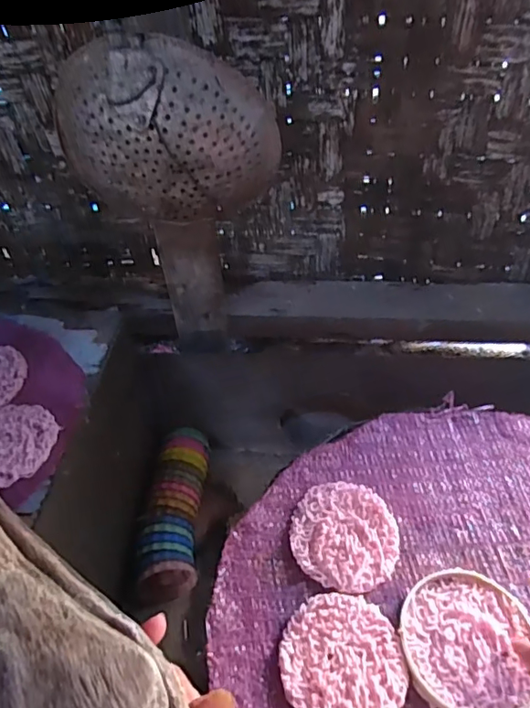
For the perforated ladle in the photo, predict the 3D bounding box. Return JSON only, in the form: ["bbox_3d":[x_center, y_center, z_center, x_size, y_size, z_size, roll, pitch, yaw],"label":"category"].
[{"bbox_3d":[-0.091,-0.132,0.509,0.176,0.339,0.075,2,62,-9],"label":"perforated ladle"}]

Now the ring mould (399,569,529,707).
[{"bbox_3d":[0.133,0.186,0.344,0.087,0.016,0.090,2,45,-2],"label":"ring mould"}]

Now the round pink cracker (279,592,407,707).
[{"bbox_3d":[0.049,0.196,0.338,0.076,0.006,0.080,-2,45,2],"label":"round pink cracker"}]

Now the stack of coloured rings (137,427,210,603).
[{"bbox_3d":[-0.103,0.182,0.614,0.068,0.069,0.189,-1,45,2],"label":"stack of coloured rings"}]

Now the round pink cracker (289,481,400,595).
[{"bbox_3d":[0.060,0.133,0.396,0.080,0.007,0.078,-2,45,2],"label":"round pink cracker"}]

